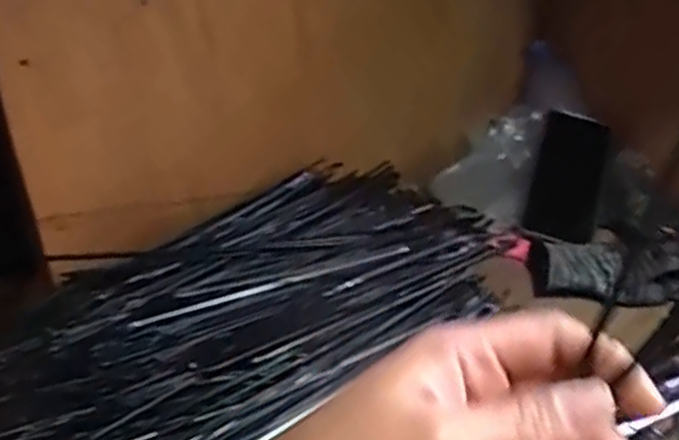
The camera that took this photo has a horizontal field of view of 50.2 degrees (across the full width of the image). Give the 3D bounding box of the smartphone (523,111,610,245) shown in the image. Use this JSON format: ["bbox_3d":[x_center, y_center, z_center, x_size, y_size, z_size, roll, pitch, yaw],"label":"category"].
[{"bbox_3d":[0.232,-0.042,0.733,0.071,0.121,0.016,14,3,-8],"label":"smartphone"}]

